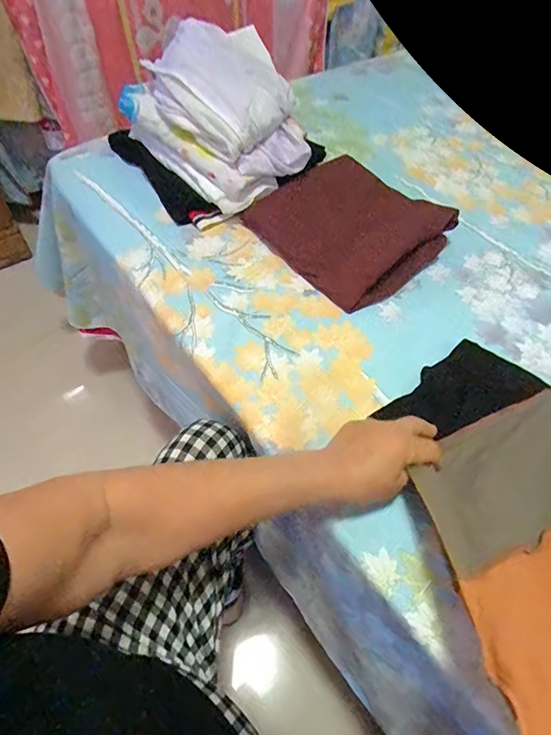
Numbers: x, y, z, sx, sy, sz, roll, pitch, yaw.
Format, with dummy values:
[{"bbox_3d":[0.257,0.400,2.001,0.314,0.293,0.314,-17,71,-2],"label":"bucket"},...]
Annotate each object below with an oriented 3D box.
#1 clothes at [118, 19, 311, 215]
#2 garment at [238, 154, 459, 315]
[{"bbox_3d":[-0.081,-0.371,0.638,0.179,0.158,0.237,-33,62,-24],"label":"clothes"},{"bbox_3d":[0.108,-0.206,0.633,0.215,0.057,0.227,-32,62,-22],"label":"garment"}]

